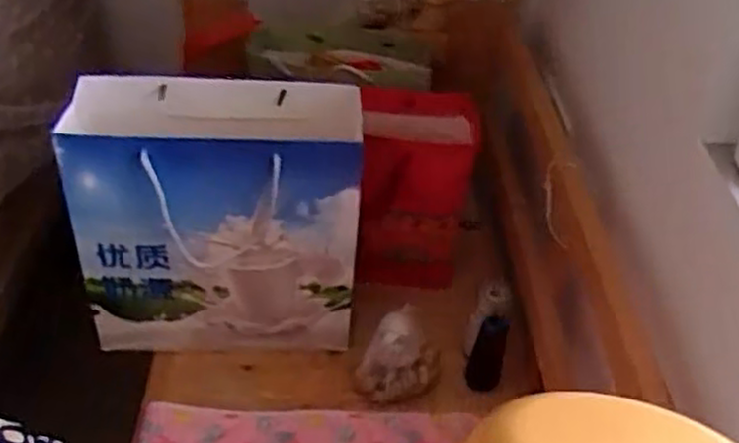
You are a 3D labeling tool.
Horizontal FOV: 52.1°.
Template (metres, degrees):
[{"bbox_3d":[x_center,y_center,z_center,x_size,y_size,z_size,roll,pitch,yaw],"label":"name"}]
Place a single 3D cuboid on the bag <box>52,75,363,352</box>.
[{"bbox_3d":[-0.187,-0.004,0.948,0.336,0.314,0.156,5,39,0],"label":"bag"}]

